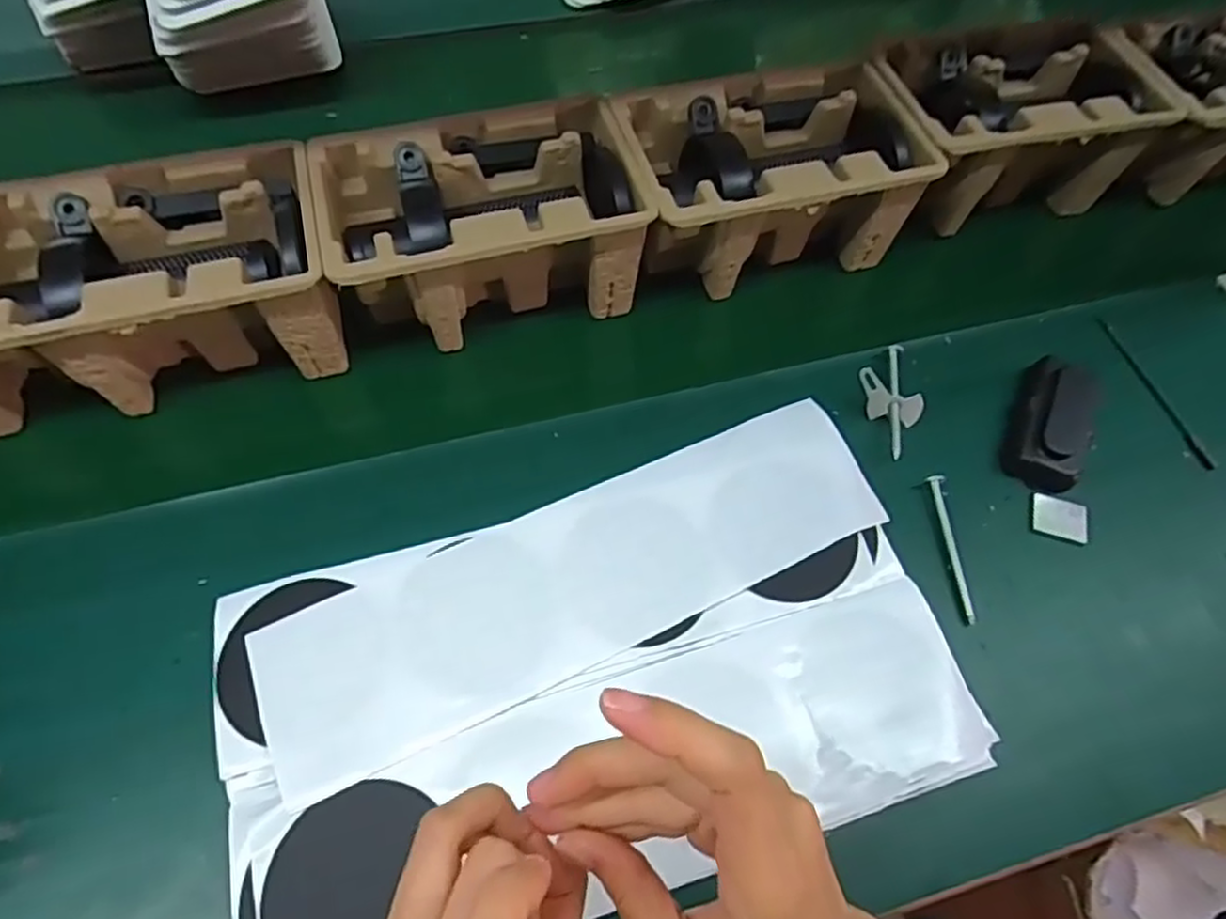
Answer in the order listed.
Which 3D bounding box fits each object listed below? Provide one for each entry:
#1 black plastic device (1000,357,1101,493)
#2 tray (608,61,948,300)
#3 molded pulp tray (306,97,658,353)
[{"bbox_3d":[0.321,-0.031,0.516,0.050,0.025,0.110,26,64,12],"label":"black plastic device"},{"bbox_3d":[0.123,-0.226,0.580,0.224,0.102,0.148,-13,63,-9],"label":"tray"},{"bbox_3d":[-0.096,-0.176,0.543,0.218,0.098,0.141,-16,63,-10],"label":"molded pulp tray"}]

